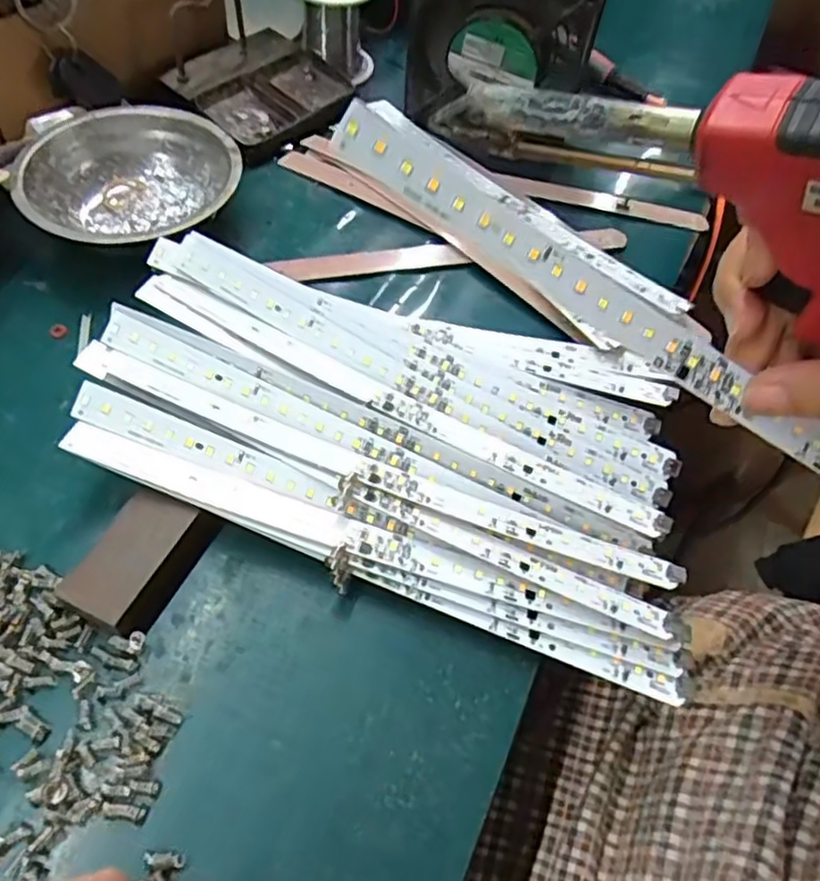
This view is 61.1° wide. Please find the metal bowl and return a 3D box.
[{"bbox_3d":[-0.169,-0.157,0.431,0.123,0.037,0.121,2,56,-3],"label":"metal bowl"}]

